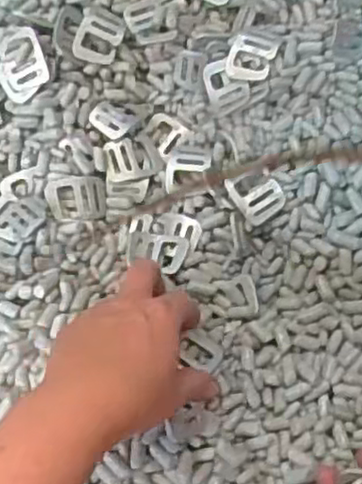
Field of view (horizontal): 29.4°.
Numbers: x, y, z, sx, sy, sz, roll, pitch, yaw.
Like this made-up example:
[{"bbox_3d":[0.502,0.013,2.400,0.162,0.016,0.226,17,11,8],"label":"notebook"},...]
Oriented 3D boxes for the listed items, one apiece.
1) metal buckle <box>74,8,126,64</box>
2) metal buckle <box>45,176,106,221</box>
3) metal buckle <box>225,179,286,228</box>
[{"bbox_3d":[-0.064,-0.162,0.545,0.035,0.006,0.041,16,91,-13],"label":"metal buckle"},{"bbox_3d":[-0.080,-0.033,0.526,0.044,0.010,0.034,-6,74,-2],"label":"metal buckle"},{"bbox_3d":[0.055,-0.035,0.499,0.032,0.004,0.039,-36,88,16],"label":"metal buckle"}]

